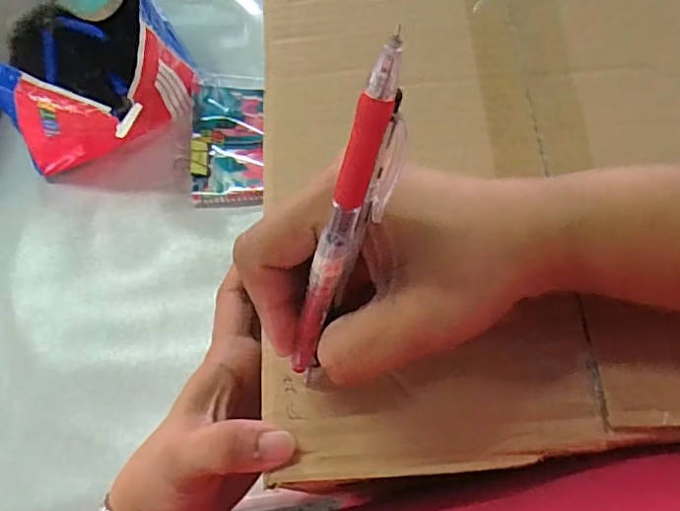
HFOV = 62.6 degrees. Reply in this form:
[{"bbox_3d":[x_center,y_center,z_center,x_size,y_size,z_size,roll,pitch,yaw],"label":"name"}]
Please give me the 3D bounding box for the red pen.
[{"bbox_3d":[-0.001,-0.005,0.179,0.009,0.128,0.007,27,40,13],"label":"red pen"}]

